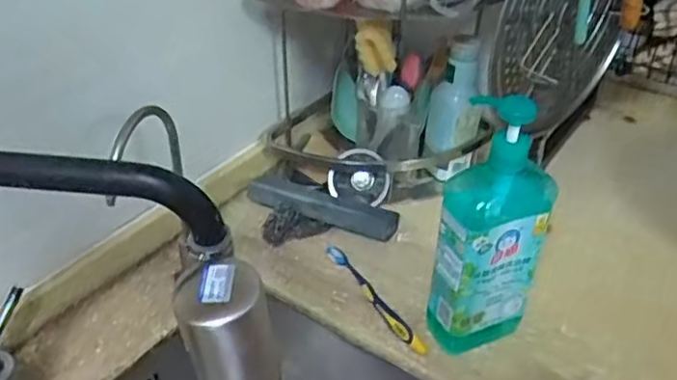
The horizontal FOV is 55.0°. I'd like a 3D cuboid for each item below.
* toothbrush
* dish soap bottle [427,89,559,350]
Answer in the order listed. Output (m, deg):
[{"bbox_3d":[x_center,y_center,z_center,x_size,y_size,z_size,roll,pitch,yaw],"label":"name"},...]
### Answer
[{"bbox_3d":[0.041,0.122,0.741,0.022,0.021,0.182,-21,42,-26],"label":"toothbrush"},{"bbox_3d":[0.147,0.041,0.625,0.092,0.285,0.055,-15,40,-20],"label":"dish soap bottle"}]

